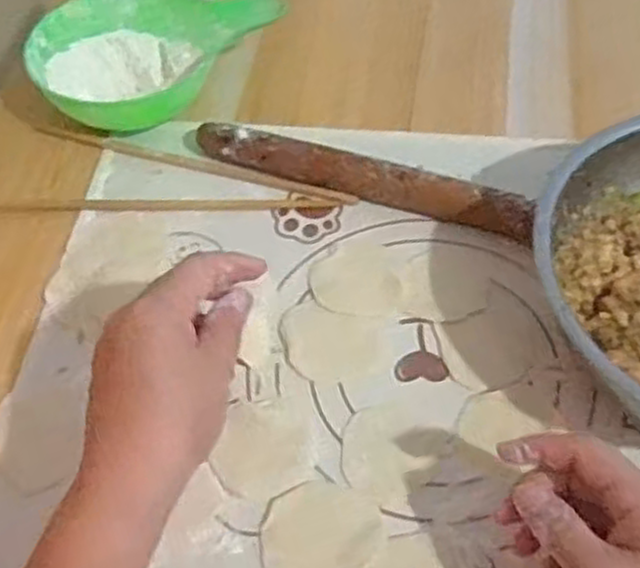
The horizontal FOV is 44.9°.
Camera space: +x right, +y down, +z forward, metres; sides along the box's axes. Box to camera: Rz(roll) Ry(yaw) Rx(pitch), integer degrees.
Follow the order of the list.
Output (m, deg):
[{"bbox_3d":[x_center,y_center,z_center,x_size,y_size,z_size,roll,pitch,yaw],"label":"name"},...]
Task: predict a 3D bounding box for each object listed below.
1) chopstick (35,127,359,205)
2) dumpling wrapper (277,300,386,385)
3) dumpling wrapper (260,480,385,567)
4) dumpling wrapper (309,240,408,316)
[{"bbox_3d":[-0.101,-0.094,0.595,0.266,0.006,0.010,15,58,13],"label":"chopstick"},{"bbox_3d":[0.006,0.038,0.498,0.066,0.004,0.058,17,58,14],"label":"dumpling wrapper"},{"bbox_3d":[0.001,0.140,0.433,0.067,0.004,0.059,-16,56,-8],"label":"dumpling wrapper"},{"bbox_3d":[0.024,-0.004,0.526,0.060,0.004,0.062,-11,56,-4],"label":"dumpling wrapper"}]

